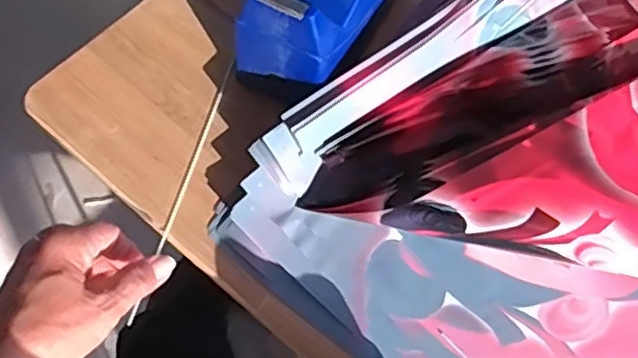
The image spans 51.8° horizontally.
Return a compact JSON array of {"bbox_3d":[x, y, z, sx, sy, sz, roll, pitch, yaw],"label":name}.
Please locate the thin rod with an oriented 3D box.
[{"bbox_3d":[-0.090,0.003,0.442,0.005,0.004,0.196,15,66,4],"label":"thin rod"}]

